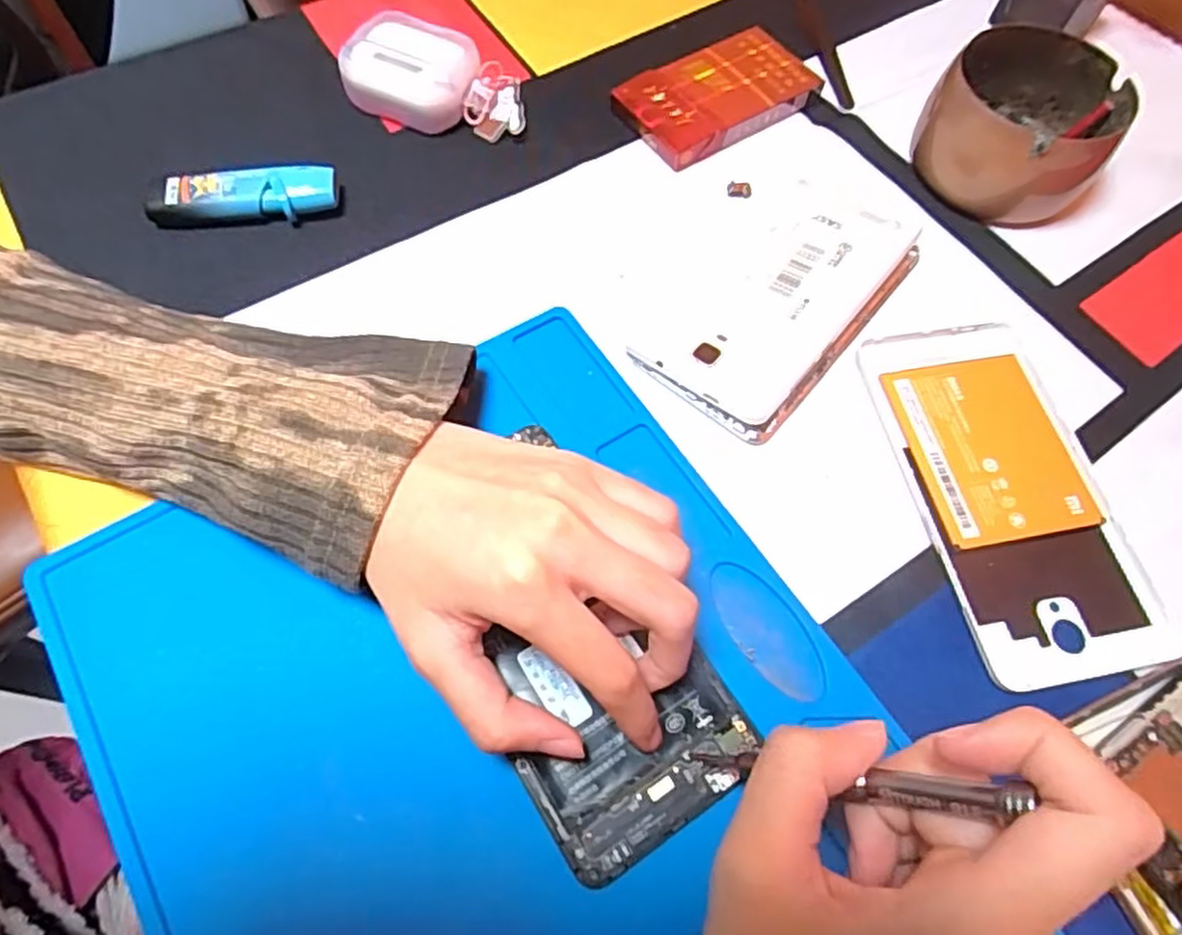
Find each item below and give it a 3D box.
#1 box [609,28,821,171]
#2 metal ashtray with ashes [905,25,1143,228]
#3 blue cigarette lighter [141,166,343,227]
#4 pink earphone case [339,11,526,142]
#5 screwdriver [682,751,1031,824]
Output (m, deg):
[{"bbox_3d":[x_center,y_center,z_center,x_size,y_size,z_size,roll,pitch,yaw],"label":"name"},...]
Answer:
[{"bbox_3d":[0.068,-0.197,0.379,0.101,0.017,0.056,-33,70,-17],"label":"box"},{"bbox_3d":[0.212,-0.169,0.355,0.085,0.046,0.086,31,67,12],"label":"metal ashtray with ashes"},{"bbox_3d":[-0.160,-0.124,0.331,0.083,0.019,0.019,-5,64,-5],"label":"blue cigarette lighter"},{"bbox_3d":[-0.076,-0.196,0.366,0.090,0.030,0.050,26,66,10],"label":"pink earphone case"},{"bbox_3d":[0.063,0.084,0.195,0.008,0.101,0.008,31,63,-21],"label":"screwdriver"}]

